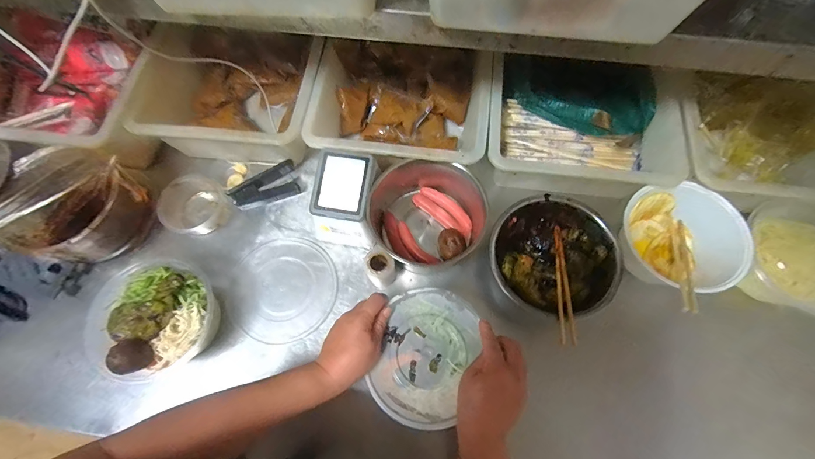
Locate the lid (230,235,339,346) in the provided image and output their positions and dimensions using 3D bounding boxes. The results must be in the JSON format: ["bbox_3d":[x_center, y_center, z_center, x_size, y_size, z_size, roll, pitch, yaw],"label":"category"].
[{"bbox_3d":[-0.198,0.092,0.564,0.165,0.004,0.162,-1,69,1],"label":"lid"}]

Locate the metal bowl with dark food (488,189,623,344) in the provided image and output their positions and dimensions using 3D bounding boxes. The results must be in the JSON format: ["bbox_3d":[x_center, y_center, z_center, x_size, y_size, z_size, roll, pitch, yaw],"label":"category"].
[{"bbox_3d":[0.215,0.046,0.537,0.185,0.067,0.181,39,75,15],"label":"metal bowl with dark food"}]

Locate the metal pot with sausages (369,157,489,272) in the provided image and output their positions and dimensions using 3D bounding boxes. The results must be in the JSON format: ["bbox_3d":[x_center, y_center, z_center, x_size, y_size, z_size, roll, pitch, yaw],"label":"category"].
[{"bbox_3d":[0.028,-0.028,0.570,0.193,0.098,0.185,-1,69,1],"label":"metal pot with sausages"}]

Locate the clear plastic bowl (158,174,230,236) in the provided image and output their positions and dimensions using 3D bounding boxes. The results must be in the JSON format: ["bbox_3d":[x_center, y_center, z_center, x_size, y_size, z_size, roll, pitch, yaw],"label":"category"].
[{"bbox_3d":[-0.357,-0.036,0.596,0.101,0.045,0.097,-1,69,1],"label":"clear plastic bowl"}]

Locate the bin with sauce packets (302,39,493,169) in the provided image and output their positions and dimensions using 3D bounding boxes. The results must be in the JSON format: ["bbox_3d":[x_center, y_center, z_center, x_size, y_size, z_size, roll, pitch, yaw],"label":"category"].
[{"bbox_3d":[-0.010,-0.205,0.603,0.284,0.104,0.241,5,70,3],"label":"bin with sauce packets"}]

